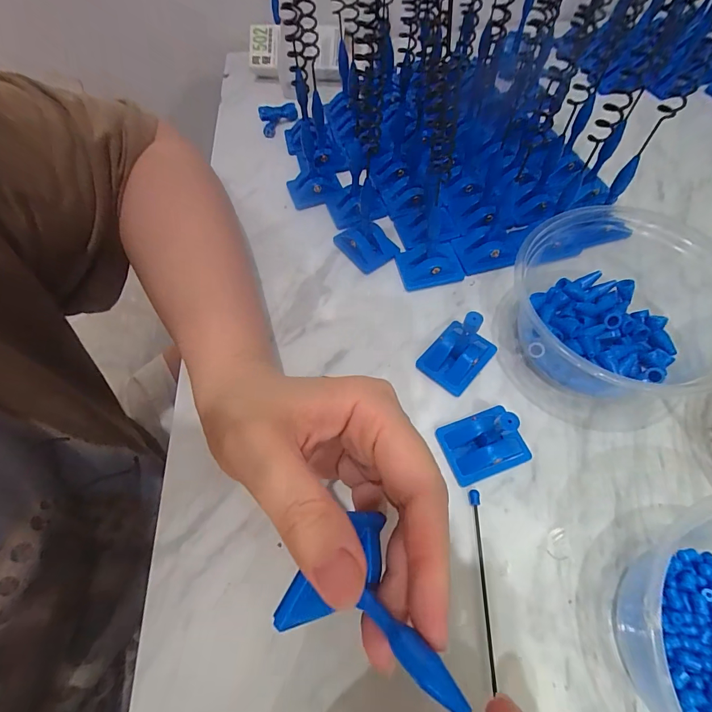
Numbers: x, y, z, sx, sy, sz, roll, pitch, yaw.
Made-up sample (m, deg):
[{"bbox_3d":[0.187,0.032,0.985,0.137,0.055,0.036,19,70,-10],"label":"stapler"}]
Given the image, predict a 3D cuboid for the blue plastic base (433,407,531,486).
[{"bbox_3d":[0.070,0.043,0.197,0.042,0.044,0.034,-21,63,-7],"label":"blue plastic base"}]

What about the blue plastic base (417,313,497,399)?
[{"bbox_3d":[0.063,-0.008,0.223,0.035,0.045,0.043,37,70,20],"label":"blue plastic base"}]

